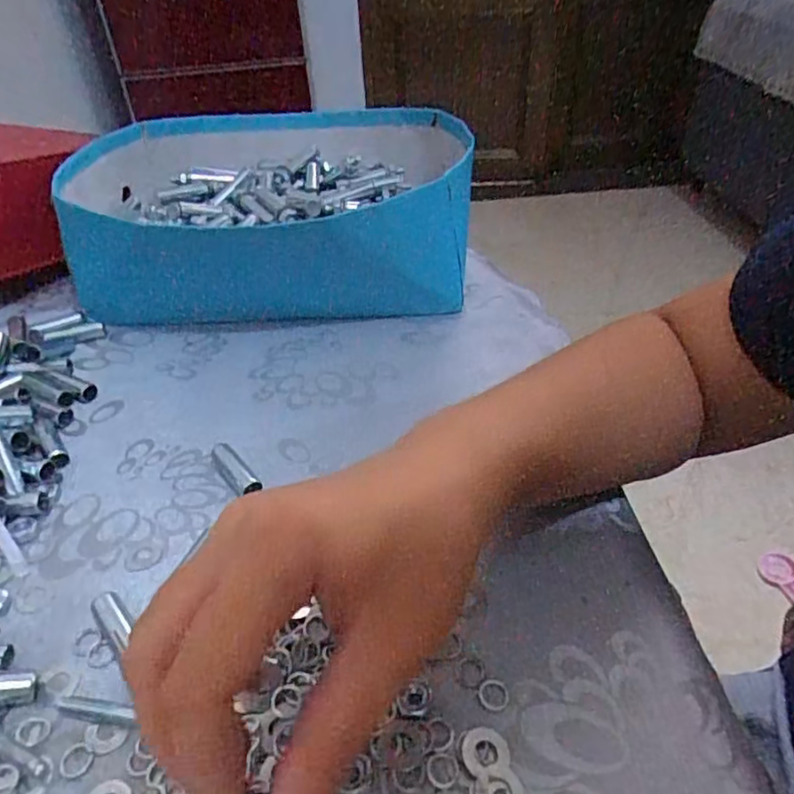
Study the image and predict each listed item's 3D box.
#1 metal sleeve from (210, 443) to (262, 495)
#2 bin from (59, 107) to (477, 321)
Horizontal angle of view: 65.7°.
[{"bbox_3d":[-0.087,0.037,0.323,0.012,0.009,0.047,-29,45,-29],"label":"metal sleeve"},{"bbox_3d":[-0.096,-0.155,0.499,0.291,0.097,0.213,-1,38,3],"label":"bin"}]

